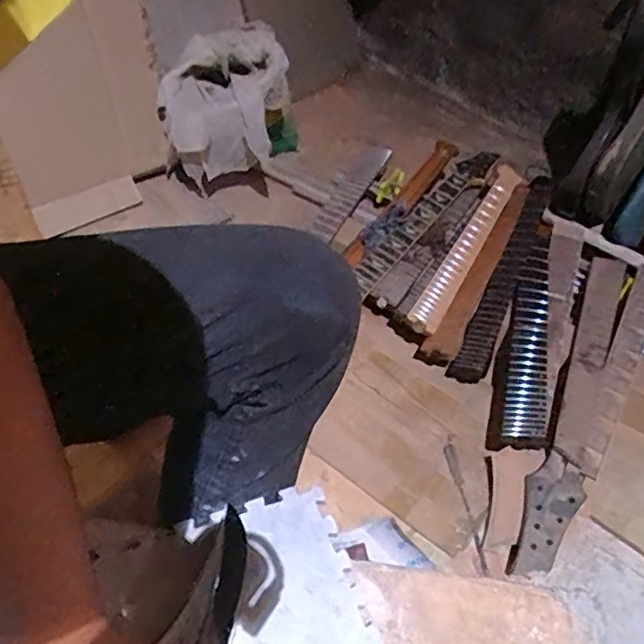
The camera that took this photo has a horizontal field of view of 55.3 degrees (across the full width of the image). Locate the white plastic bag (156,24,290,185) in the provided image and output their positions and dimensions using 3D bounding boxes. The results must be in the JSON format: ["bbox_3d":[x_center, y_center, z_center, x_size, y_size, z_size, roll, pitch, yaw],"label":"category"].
[{"bbox_3d":[-0.214,-0.475,1.334,0.270,0.226,0.235,-7,49,-10],"label":"white plastic bag"}]

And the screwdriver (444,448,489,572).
[{"bbox_3d":[0.230,0.288,0.968,0.020,0.013,0.206,-5,49,-9],"label":"screwdriver"}]

